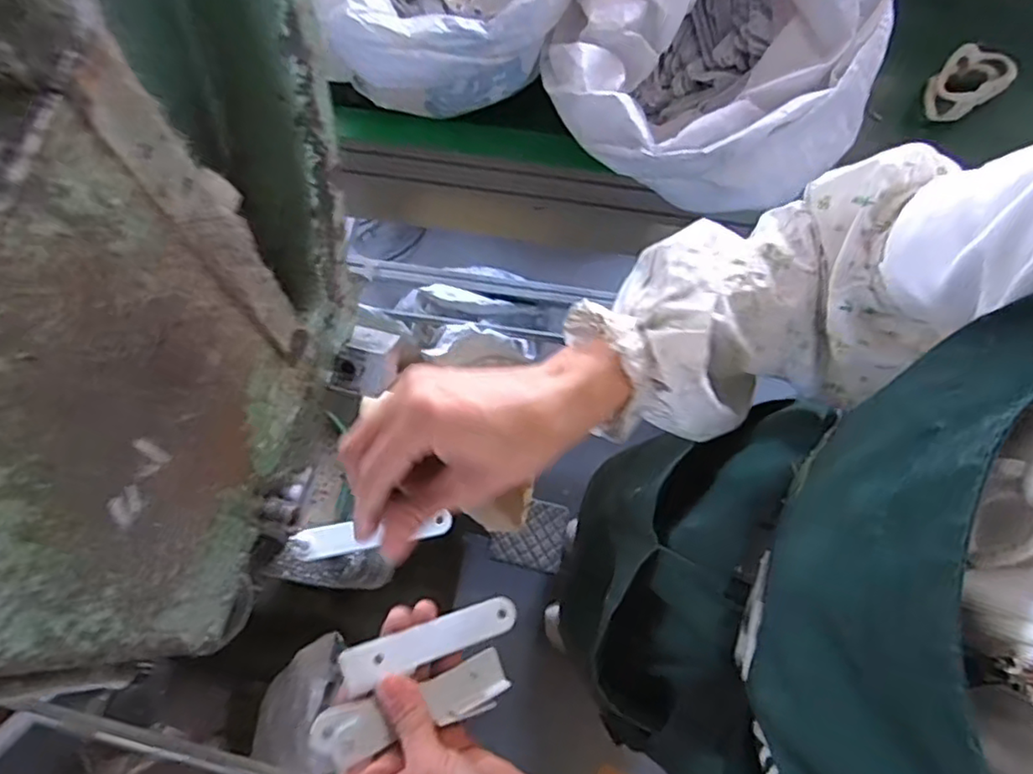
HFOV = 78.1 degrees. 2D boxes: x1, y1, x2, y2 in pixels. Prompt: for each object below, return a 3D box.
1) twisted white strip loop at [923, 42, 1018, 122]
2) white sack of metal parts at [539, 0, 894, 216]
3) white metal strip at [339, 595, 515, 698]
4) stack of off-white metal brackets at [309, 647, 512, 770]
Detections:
[{"bbox_3d":[0.505,-0.340,0.714,0.091,0.042,0.066,-42,76,-13],"label":"twisted white strip loop"},{"bbox_3d":[0.196,-0.358,0.629,0.293,0.167,0.377,13,71,4],"label":"white sack of metal parts"},{"bbox_3d":[-0.046,0.141,0.354,0.099,0.005,0.022,-13,71,-24],"label":"white metal strip"},{"bbox_3d":[-0.055,0.172,0.344,0.106,0.004,0.026,-9,70,-27],"label":"stack of off-white metal brackets"}]

